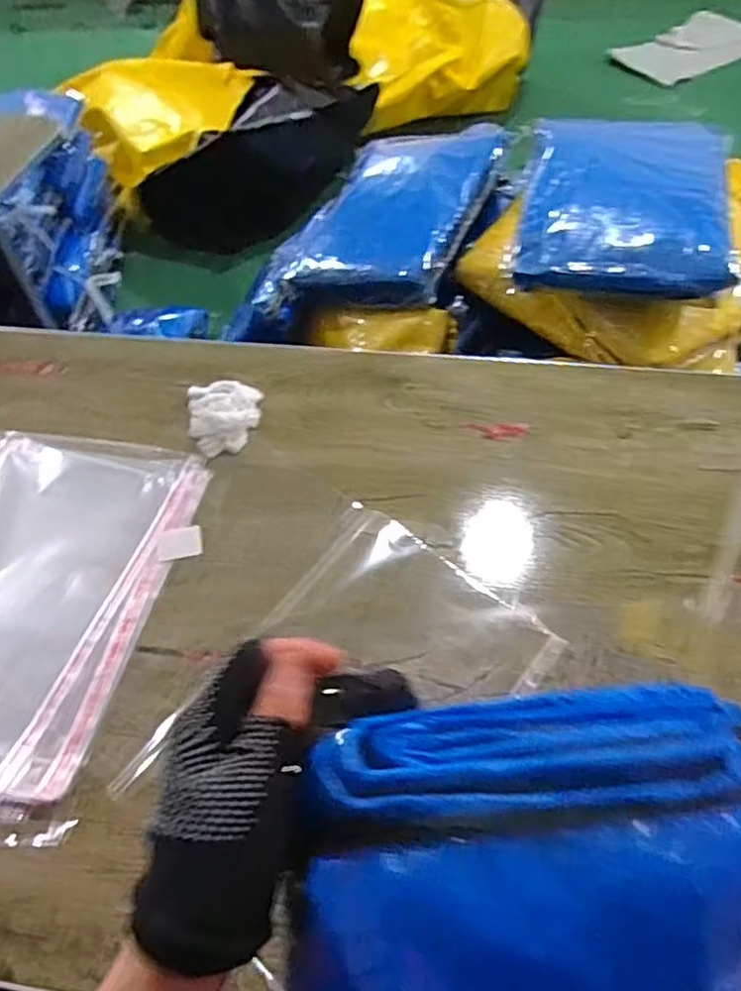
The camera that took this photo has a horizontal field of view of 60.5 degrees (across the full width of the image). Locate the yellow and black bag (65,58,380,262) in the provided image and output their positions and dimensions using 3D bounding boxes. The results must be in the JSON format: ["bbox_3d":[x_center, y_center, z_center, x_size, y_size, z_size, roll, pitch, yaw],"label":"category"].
[{"bbox_3d":[-0.421,-0.885,1.672,0.797,0.305,0.422,5,54,7],"label":"yellow and black bag"}]

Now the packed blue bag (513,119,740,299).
[{"bbox_3d":[0.303,-0.351,0.761,0.236,0.045,0.266,6,67,12],"label":"packed blue bag"}]

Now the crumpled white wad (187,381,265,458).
[{"bbox_3d":[-0.151,-0.084,0.653,0.073,0.017,0.094,-5,52,-1],"label":"crumpled white wad"}]

